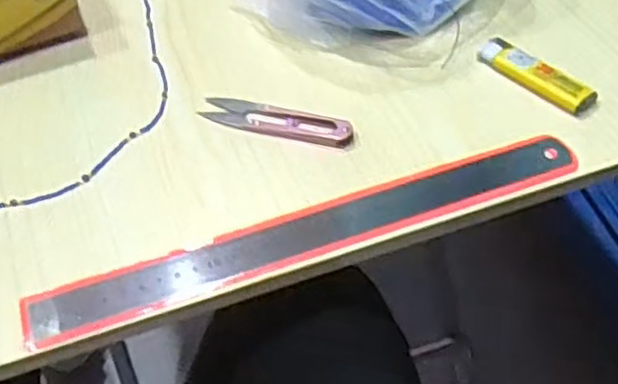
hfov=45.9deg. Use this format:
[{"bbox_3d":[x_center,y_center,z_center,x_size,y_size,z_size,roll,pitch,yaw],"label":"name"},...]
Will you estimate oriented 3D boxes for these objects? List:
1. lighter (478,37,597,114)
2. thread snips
[{"bbox_3d":[0.149,-0.078,0.485,0.023,0.011,0.083,-36,57,-25],"label":"lighter"},{"bbox_3d":[-0.021,-0.047,0.471,0.099,0.009,0.022,15,52,15],"label":"thread snips"}]

